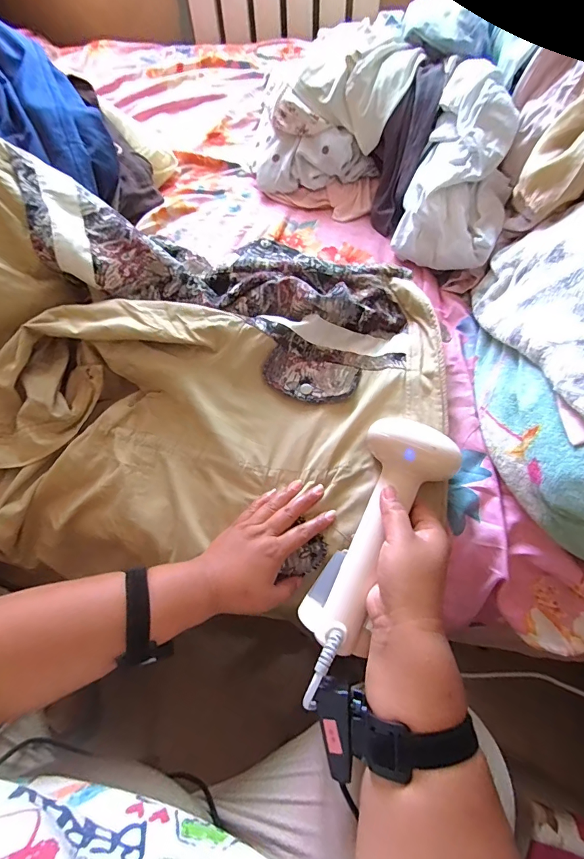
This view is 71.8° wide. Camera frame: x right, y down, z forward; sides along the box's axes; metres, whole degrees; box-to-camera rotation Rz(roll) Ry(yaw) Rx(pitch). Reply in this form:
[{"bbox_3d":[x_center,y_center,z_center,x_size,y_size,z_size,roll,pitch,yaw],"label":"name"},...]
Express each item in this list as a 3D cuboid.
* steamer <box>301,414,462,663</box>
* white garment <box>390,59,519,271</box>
[{"bbox_3d":[0.080,0.094,0.387,0.083,0.054,0.223,25,83,17],"label":"steamer"},{"bbox_3d":[0.256,-0.393,0.602,0.142,0.089,0.296,14,90,11],"label":"white garment"}]

